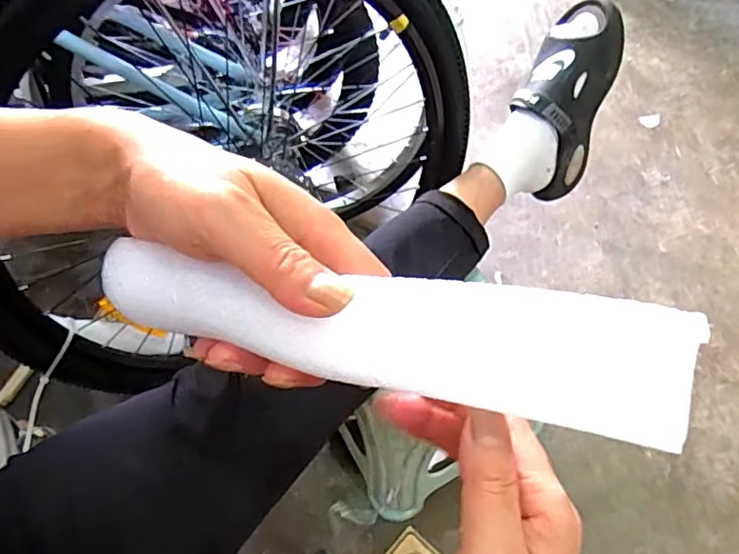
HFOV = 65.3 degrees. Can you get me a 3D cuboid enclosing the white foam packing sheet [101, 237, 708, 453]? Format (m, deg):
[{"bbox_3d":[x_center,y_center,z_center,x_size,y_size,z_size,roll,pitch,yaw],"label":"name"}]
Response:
[{"bbox_3d":[-0.007,0.020,0.239,0.245,0.049,0.032,7,11,20],"label":"white foam packing sheet"}]

